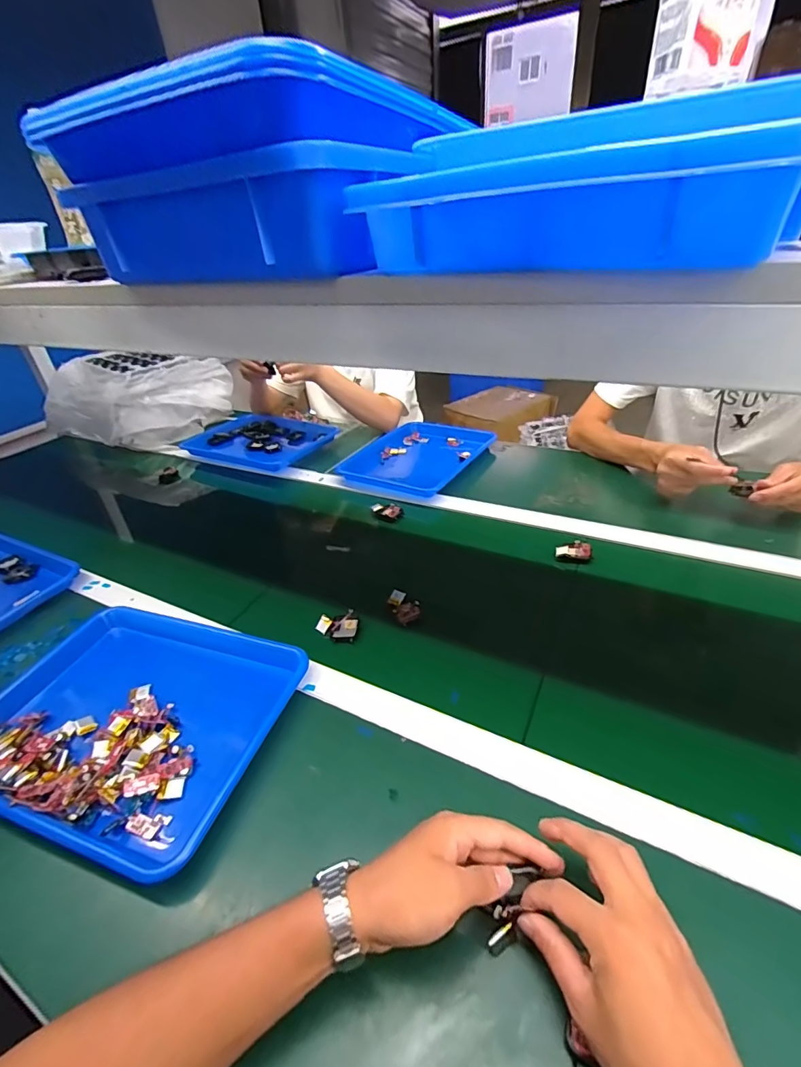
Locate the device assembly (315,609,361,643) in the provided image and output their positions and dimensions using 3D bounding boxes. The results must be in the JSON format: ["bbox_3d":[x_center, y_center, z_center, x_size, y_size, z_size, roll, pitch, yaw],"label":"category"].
[{"bbox_3d":[-0.084,0.122,0.606,0.057,0.026,0.043,-3,35,4],"label":"device assembly"}]

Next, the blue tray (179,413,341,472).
[{"bbox_3d":[-0.339,-0.239,1.158,0.339,0.037,0.275,16,40,28],"label":"blue tray"}]

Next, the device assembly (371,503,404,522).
[{"bbox_3d":[-0.024,-0.039,0.845,0.055,0.026,0.022,8,37,18],"label":"device assembly"}]

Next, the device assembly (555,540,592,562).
[{"bbox_3d":[0.266,0.026,0.708,0.051,0.016,0.034,5,36,14],"label":"device assembly"}]

